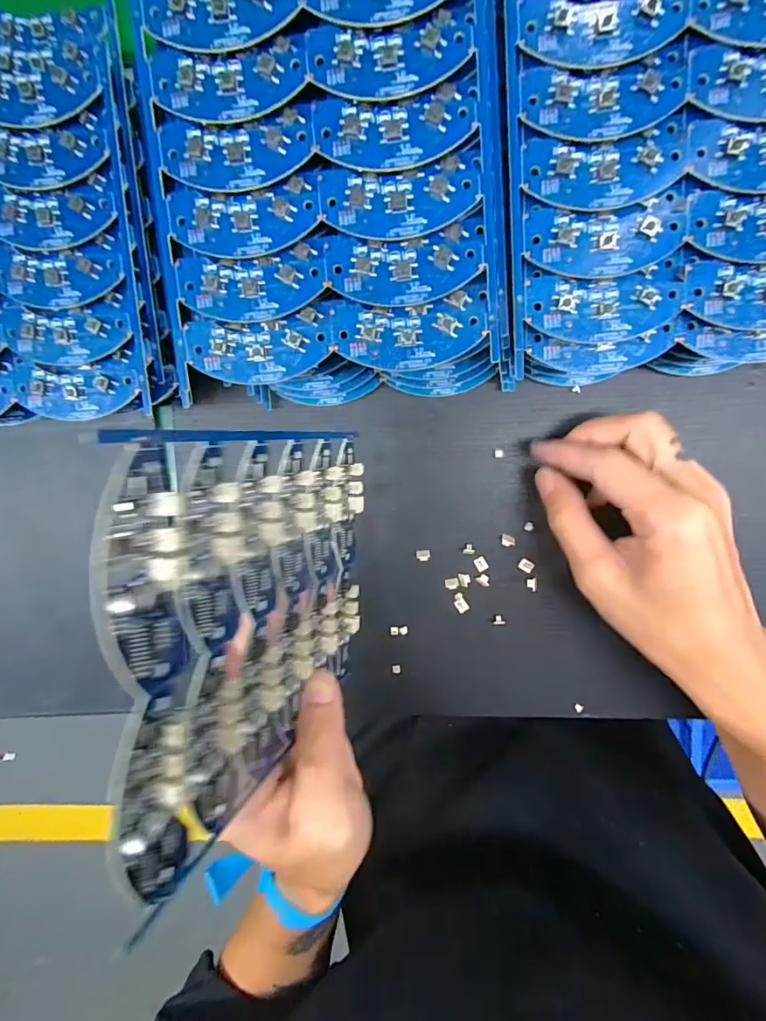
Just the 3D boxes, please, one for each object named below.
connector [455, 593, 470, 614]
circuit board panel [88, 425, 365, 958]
[{"bbox_3d":[0.047,0.057,0.295,0.008,0.004,0.013,-31,94,8],"label":"connector"},{"bbox_3d":[-0.041,0.039,0.187,0.007,0.152,0.133,5,100,17],"label":"circuit board panel"}]

